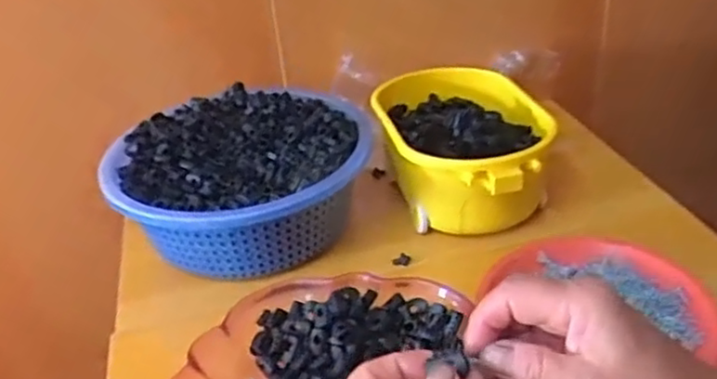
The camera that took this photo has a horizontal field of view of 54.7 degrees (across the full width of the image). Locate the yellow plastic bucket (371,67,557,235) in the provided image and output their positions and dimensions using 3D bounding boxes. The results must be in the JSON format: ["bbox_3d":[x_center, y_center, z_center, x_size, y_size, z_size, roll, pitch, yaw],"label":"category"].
[{"bbox_3d":[0.114,-0.046,0.768,0.171,0.091,0.241,-7,33,-2],"label":"yellow plastic bucket"}]

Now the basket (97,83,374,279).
[{"bbox_3d":[-0.123,-0.012,0.747,0.270,0.093,0.254,0,33,9],"label":"basket"}]

